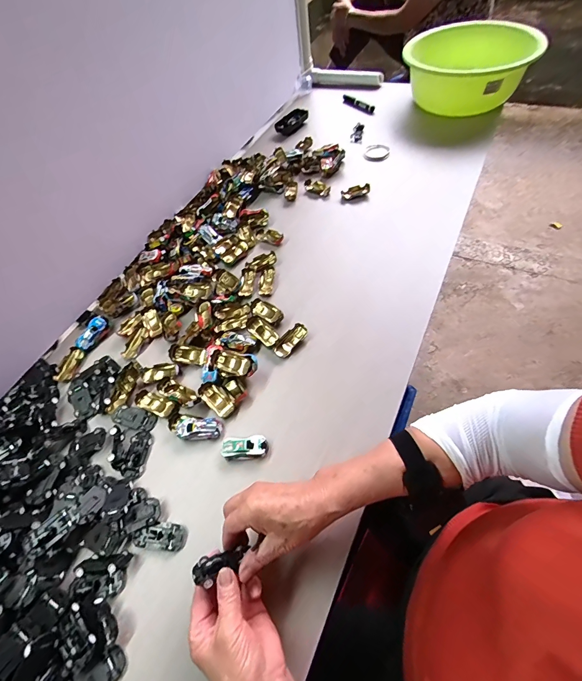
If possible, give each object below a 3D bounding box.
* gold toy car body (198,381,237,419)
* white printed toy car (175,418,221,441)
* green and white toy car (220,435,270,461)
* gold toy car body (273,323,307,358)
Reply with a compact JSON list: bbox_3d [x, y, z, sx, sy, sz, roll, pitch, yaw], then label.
[{"bbox_3d":[-0.113,0.089,0.507,0.033,0.013,0.063,-39,60,-16],"label":"gold toy car body"},{"bbox_3d":[-0.134,0.128,0.481,0.065,0.016,0.030,-4,57,6],"label":"white printed toy car"},{"bbox_3d":[-0.065,0.150,0.463,0.067,0.017,0.029,-7,56,4],"label":"green and white toy car"},{"bbox_3d":[-0.002,0.000,0.549,0.030,0.018,0.065,32,67,26],"label":"gold toy car body"}]

